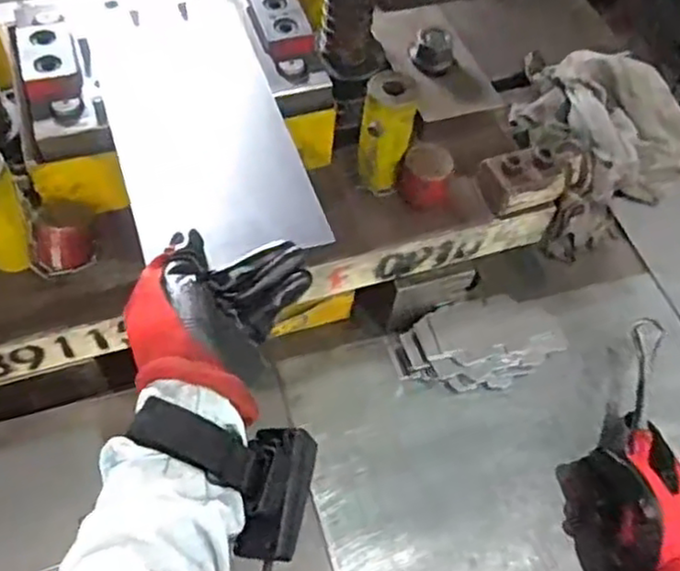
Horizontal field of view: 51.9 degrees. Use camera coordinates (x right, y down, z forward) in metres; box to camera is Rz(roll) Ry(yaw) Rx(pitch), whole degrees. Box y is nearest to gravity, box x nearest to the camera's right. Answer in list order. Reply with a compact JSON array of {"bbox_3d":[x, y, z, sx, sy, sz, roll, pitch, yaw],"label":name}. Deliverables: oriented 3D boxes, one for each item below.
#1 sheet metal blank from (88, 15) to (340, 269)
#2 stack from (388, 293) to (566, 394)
[{"bbox_3d":[-0.102,-0.115,0.508,0.120,0.007,0.243,-15,59,-12],"label":"sheet metal blank"},{"bbox_3d":[0.129,0.055,0.649,0.155,0.040,0.081,-11,58,-12],"label":"stack"}]

